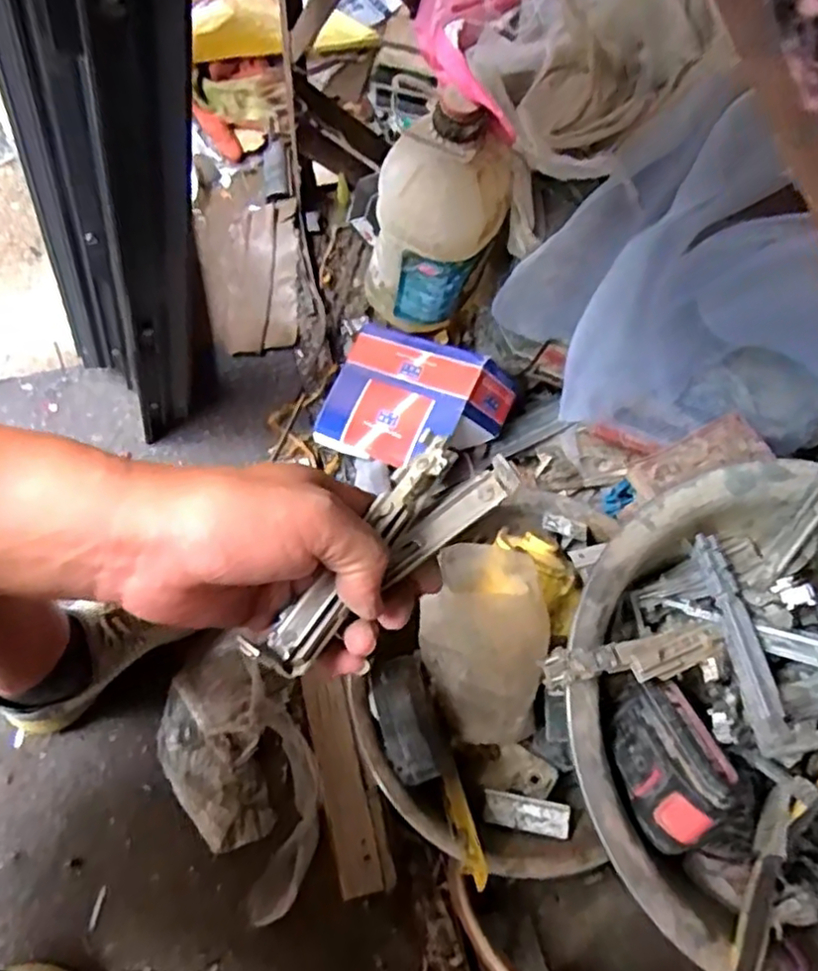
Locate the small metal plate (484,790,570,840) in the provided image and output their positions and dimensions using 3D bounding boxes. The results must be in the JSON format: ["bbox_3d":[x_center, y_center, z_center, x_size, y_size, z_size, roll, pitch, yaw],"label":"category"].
[{"bbox_3d":[0.122,0.340,0.709,0.086,0.014,0.032,12,71,-1],"label":"small metal plate"}]

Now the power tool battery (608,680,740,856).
[{"bbox_3d":[0.183,0.197,0.483,0.073,0.101,0.058,-40,121,17],"label":"power tool battery"}]

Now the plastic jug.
[{"bbox_3d":[0.030,-0.298,0.809,0.151,0.312,0.109,8,71,-2],"label":"plastic jug"}]

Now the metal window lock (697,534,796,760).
[{"bbox_3d":[0.250,0.115,0.515,0.023,0.011,0.163,-6,61,-3],"label":"metal window lock"}]

